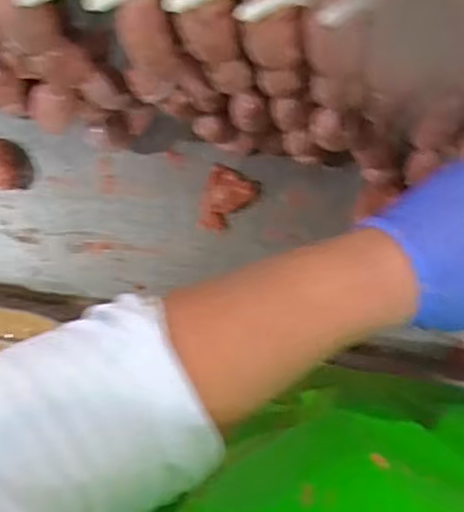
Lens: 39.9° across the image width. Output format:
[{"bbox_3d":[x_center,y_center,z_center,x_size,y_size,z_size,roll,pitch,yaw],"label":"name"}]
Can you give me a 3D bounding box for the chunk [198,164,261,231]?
[{"bbox_3d":[-0.006,-0.053,0.629,0.049,0.018,0.061,26,90,9],"label":"chunk"}]

